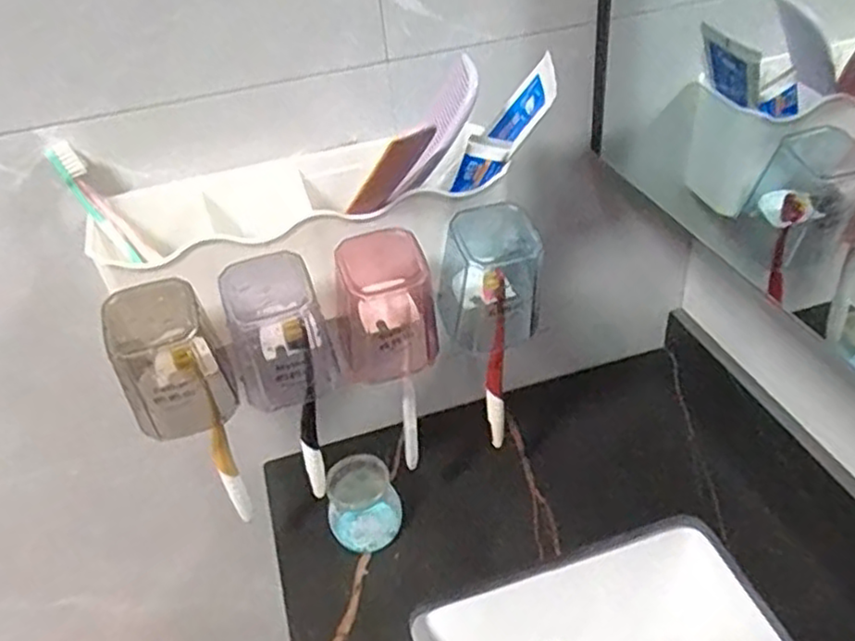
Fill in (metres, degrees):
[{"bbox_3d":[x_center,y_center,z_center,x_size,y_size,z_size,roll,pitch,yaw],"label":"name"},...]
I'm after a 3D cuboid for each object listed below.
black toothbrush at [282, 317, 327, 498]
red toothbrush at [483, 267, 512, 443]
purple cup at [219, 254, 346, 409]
[{"bbox_3d":[-0.090,0.073,0.534,0.024,0.177,0.014,-11,40,-8],"label":"black toothbrush"},{"bbox_3d":[0.055,0.034,0.564,0.018,0.173,0.018,-2,39,4],"label":"red toothbrush"},{"bbox_3d":[-0.097,0.012,0.475,0.066,0.105,0.049,-15,40,-12],"label":"purple cup"}]

